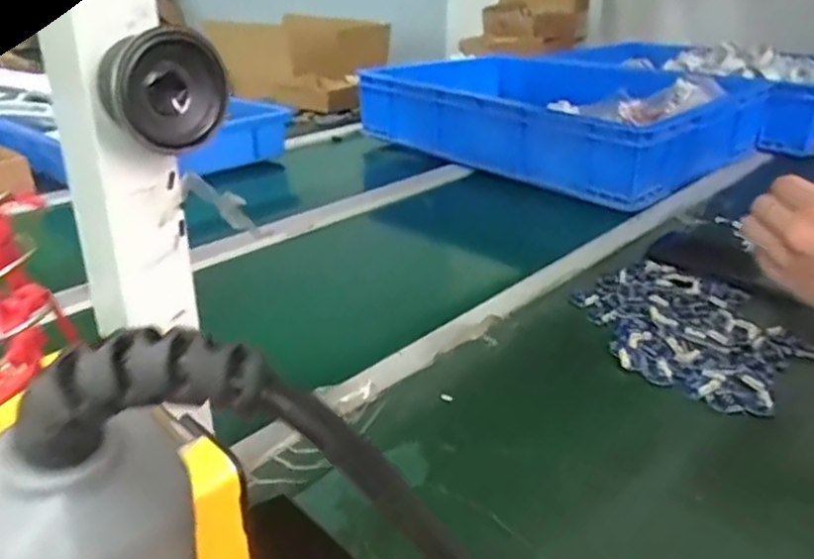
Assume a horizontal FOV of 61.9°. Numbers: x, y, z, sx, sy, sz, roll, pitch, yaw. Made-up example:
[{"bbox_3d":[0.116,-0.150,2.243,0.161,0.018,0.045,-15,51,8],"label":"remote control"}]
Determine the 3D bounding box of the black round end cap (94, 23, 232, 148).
[{"bbox_3d":[-0.108,-0.087,0.304,0.054,0.048,0.022,-13,28,-26],"label":"black round end cap"}]

